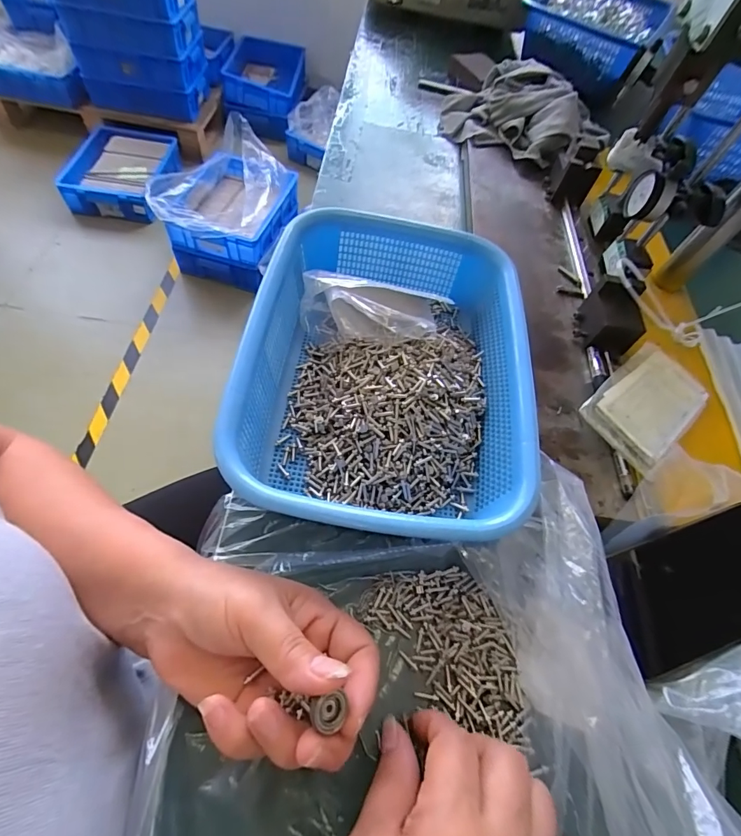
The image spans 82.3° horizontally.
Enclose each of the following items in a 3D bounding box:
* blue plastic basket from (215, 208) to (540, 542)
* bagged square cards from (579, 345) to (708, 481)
[{"bbox_3d":[0.016,-0.049,0.348,0.216,0.065,0.269,10,58,-2],"label":"blue plastic basket"},{"bbox_3d":[0.243,-0.017,0.367,0.144,0.025,0.070,-34,69,-24],"label":"bagged square cards"}]

